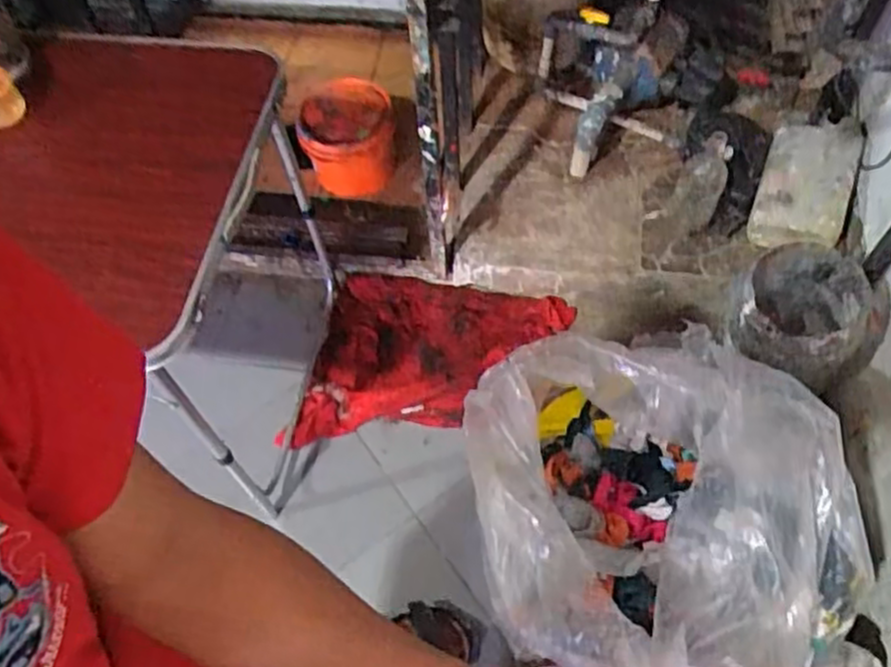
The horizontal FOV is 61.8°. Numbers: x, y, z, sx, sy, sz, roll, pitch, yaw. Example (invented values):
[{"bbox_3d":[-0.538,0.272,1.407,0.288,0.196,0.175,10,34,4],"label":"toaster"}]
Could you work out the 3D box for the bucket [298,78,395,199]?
[{"bbox_3d":[-0.220,-0.457,1.716,0.205,0.209,0.239,-4,59,1],"label":"bucket"}]

